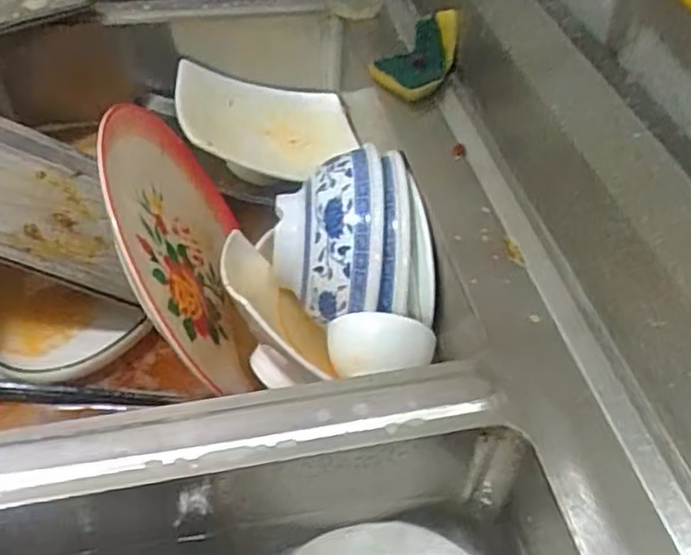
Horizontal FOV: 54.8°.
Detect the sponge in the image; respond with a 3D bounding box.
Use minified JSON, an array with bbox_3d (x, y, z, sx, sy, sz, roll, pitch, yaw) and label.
[{"bbox_3d":[0.069,-0.228,0.659,0.078,0.065,0.092,9,48,5],"label":"sponge"}]

